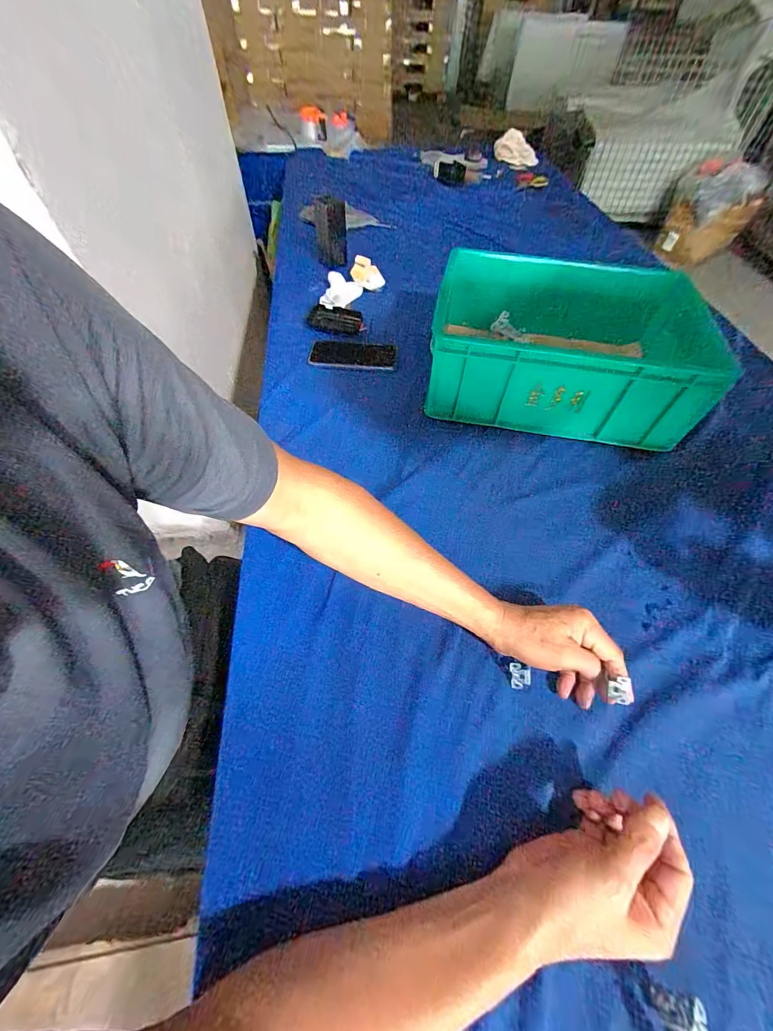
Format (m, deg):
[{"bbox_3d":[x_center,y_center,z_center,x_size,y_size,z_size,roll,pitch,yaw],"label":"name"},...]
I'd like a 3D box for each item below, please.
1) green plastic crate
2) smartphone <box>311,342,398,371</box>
[{"bbox_3d":[0.281,-0.301,0.644,0.392,0.146,0.328,10,56,6],"label":"green plastic crate"},{"bbox_3d":[-0.065,-0.307,0.724,0.163,0.009,0.085,3,55,1],"label":"smartphone"}]

